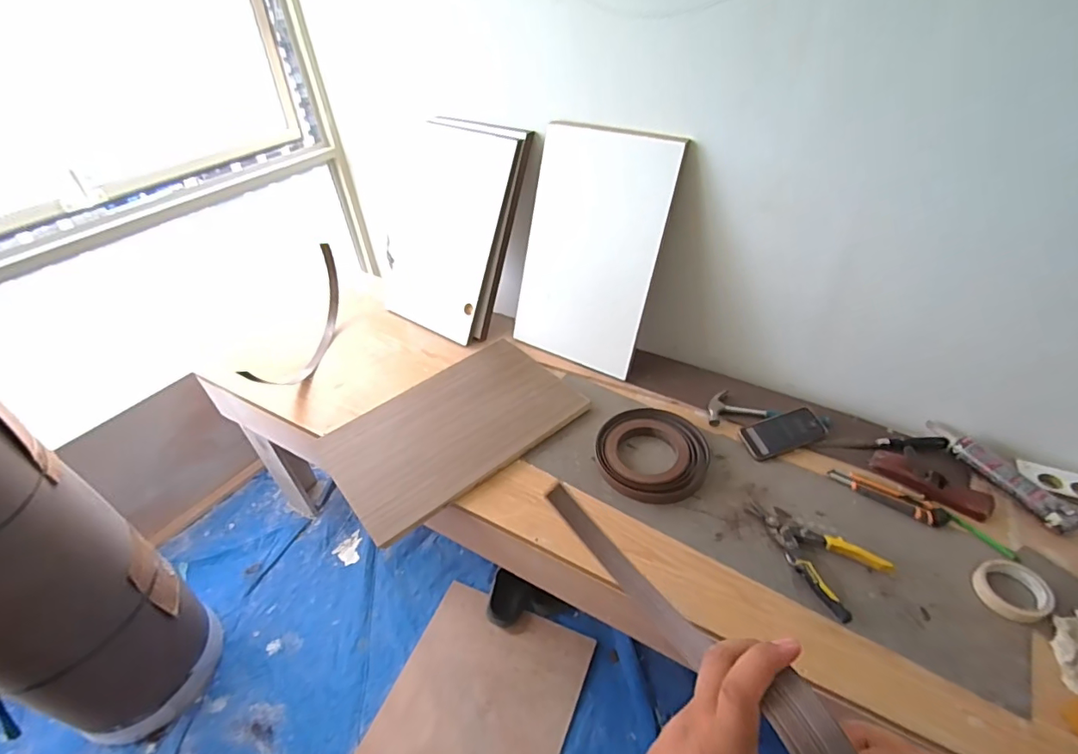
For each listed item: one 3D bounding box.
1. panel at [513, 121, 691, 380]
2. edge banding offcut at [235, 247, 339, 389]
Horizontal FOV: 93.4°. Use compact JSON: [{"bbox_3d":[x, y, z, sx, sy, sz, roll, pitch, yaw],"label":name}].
[{"bbox_3d":[0.123,-0.299,1.230,0.355,0.542,0.028,25,27,31],"label":"panel"},{"bbox_3d":[-0.629,-0.144,1.399,0.065,0.195,0.461,2,57,8],"label":"edge banding offcut"}]

